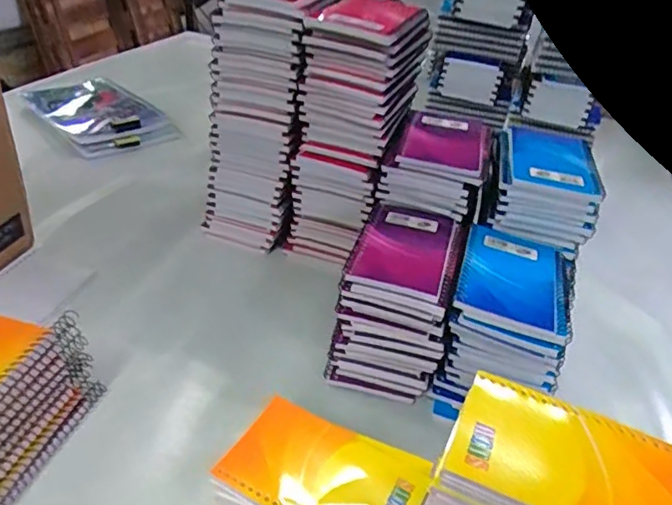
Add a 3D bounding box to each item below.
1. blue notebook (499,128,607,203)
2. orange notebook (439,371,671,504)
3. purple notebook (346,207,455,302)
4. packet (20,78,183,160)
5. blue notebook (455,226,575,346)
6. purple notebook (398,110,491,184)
[{"bbox_3d":[0.217,-0.094,0.572,0.091,0.012,0.120,12,35,6],"label":"blue notebook"},{"bbox_3d":[0.131,0.118,0.310,0.128,0.012,0.081,19,37,17],"label":"orange notebook"},{"bbox_3d":[0.064,-0.007,0.525,0.082,0.008,0.137,15,35,10],"label":"purple notebook"},{"bbox_3d":[-0.397,-0.233,0.921,0.176,0.041,0.254,-24,46,-37],"label":"packet"},{"bbox_3d":[0.166,0.023,0.506,0.101,0.016,0.140,19,37,10],"label":"blue notebook"},{"bbox_3d":[0.115,-0.116,0.591,0.088,0.015,0.127,13,39,6],"label":"purple notebook"}]

